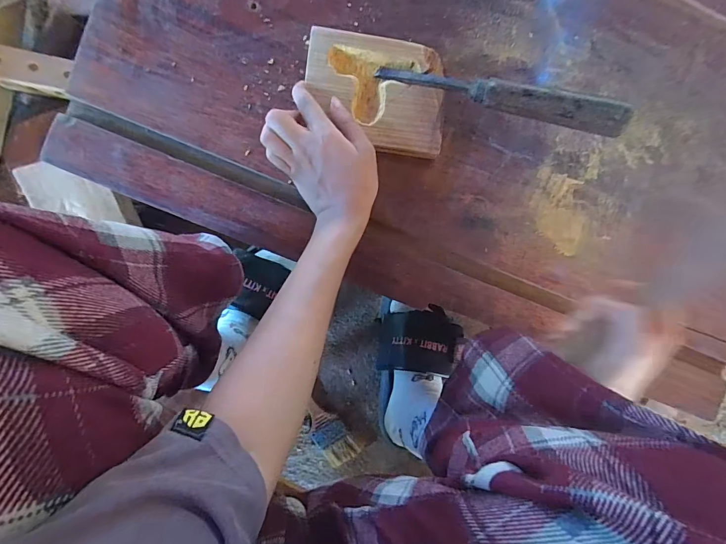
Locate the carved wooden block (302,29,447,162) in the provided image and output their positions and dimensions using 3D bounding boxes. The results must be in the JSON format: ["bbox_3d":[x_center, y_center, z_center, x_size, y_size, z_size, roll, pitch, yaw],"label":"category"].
[{"bbox_3d":[0.013,-0.180,0.373,0.138,0.020,0.106,7,92,-4],"label":"carved wooden block"}]

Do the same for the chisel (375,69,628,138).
[{"bbox_3d":[0.124,-0.169,0.347,0.230,0.020,0.024,21,91,15],"label":"chisel"}]

